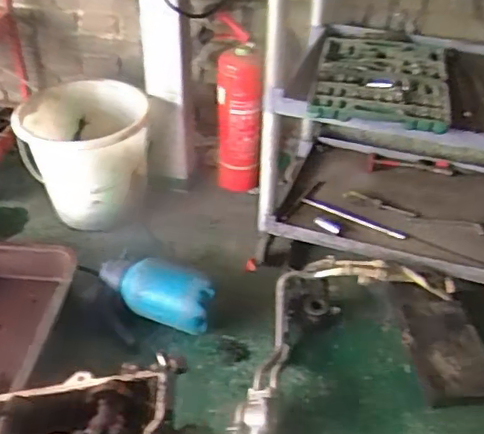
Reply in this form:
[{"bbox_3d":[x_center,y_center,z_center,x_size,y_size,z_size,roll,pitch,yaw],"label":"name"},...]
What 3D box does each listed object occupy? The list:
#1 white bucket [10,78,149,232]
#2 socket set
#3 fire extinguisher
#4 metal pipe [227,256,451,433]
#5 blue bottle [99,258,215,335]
[{"bbox_3d":[-0.396,-0.169,1.537,0.308,0.300,0.306,1,38,-1],"label":"white bucket"},{"bbox_3d":[0.291,-0.289,1.216,0.258,0.035,0.356,9,38,9],"label":"socket set"},{"bbox_3d":[-0.015,-0.276,1.552,0.120,0.430,0.149,-4,38,-7],"label":"fire extinguisher"},{"bbox_3d":[0.167,0.218,1.229,0.589,0.095,0.264,-27,46,-32],"label":"metal pipe"},{"bbox_3d":[-0.187,0.166,1.271,0.275,0.124,0.106,21,42,23],"label":"blue bottle"}]

